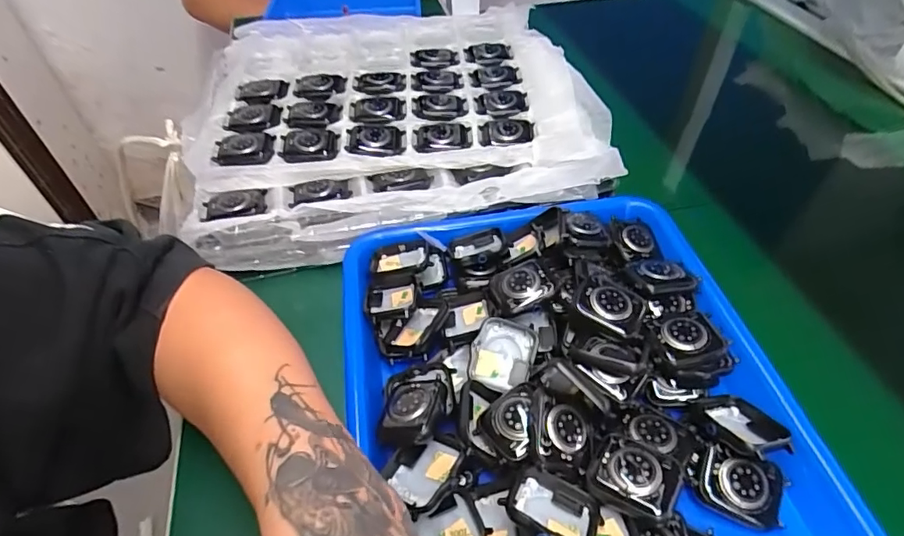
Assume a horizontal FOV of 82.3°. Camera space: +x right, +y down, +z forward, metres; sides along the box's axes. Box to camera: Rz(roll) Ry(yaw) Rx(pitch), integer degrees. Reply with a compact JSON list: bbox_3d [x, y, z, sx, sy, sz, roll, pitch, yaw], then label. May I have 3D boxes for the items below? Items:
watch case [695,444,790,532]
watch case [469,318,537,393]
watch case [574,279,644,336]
[{"bbox_3d":[0.153,0.115,0.273,0.043,0.013,0.033,16,57,16],"label":"watch case"},{"bbox_3d":[0.031,0.054,0.319,0.037,0.009,0.042,16,82,3],"label":"watch case"},{"bbox_3d":[0.096,0.025,0.319,0.039,0.016,0.030,26,54,24],"label":"watch case"}]

